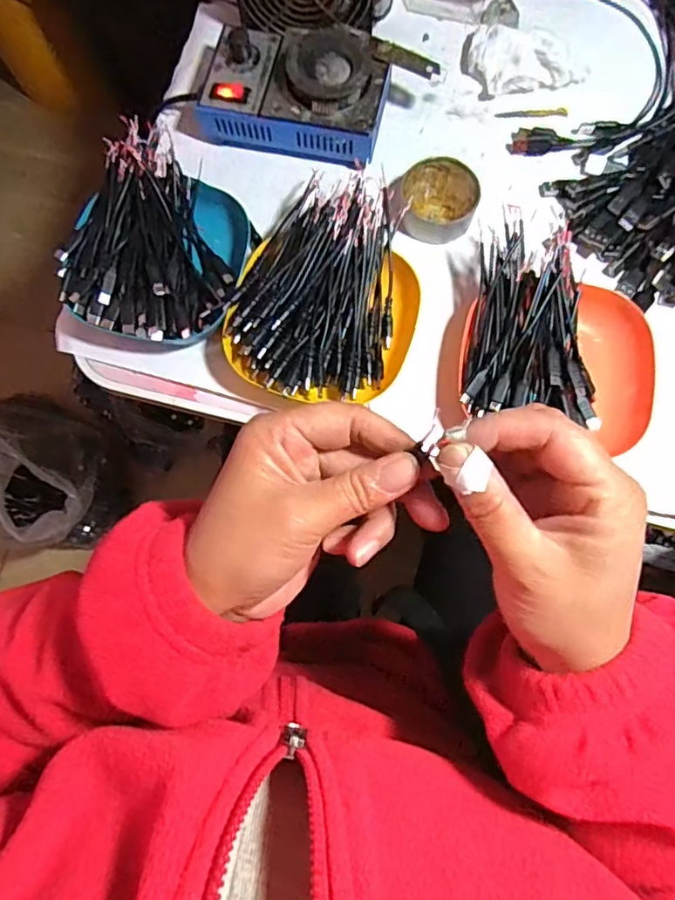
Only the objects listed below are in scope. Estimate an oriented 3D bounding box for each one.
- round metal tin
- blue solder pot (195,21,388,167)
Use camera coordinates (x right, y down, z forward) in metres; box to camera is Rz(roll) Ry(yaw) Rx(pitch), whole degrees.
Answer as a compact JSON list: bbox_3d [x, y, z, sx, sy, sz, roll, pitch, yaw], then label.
[{"bbox_3d":[0.084,-0.208,0.487,0.060,0.024,0.064,0,76,2],"label":"round metal tin"},{"bbox_3d":[-0.036,-0.306,0.493,0.151,0.048,0.107,12,77,5],"label":"blue solder pot"}]

